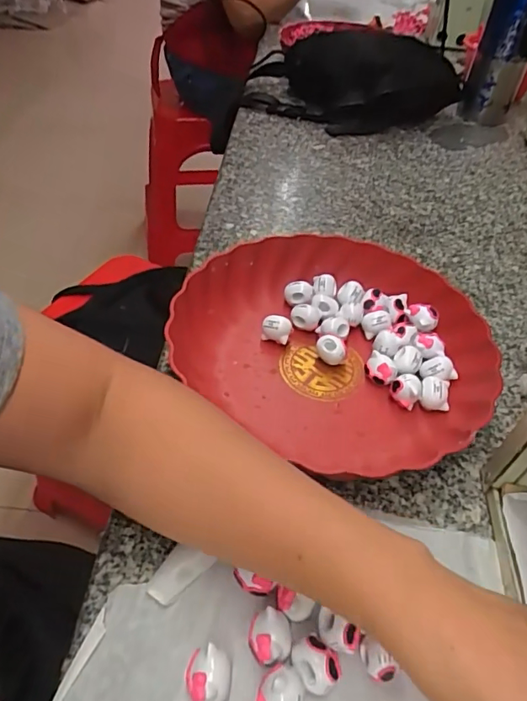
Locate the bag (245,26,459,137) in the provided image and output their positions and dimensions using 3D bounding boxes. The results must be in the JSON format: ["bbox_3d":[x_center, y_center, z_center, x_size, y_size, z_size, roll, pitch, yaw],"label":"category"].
[{"bbox_3d":[0.135,-0.404,0.751,0.318,0.108,0.155,12,47,6],"label":"bag"}]

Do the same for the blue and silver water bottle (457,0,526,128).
[{"bbox_3d":[0.350,-0.454,0.700,0.078,0.266,0.077,22,49,15],"label":"blue and silver water bottle"}]

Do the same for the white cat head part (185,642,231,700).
[{"bbox_3d":[-0.027,0.163,0.249,0.022,0.020,0.024,1,47,-5],"label":"white cat head part"}]

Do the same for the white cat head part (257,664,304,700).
[{"bbox_3d":[0.008,0.169,0.243,0.021,0.024,0.023,4,47,-2],"label":"white cat head part"}]

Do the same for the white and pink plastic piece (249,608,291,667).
[{"bbox_3d":[0.003,0.152,0.263,0.021,0.021,0.025,4,47,-1],"label":"white and pink plastic piece"}]

